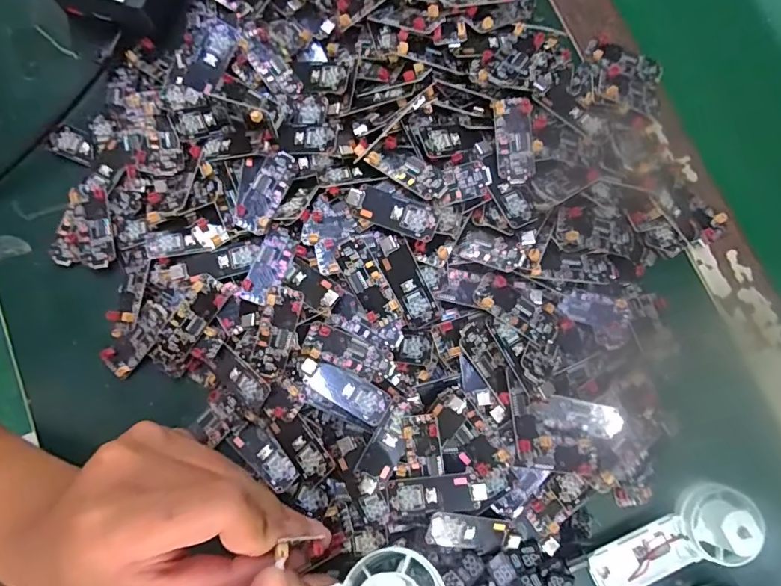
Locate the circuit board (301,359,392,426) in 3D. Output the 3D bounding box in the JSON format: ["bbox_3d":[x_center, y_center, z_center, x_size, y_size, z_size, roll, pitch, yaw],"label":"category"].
[{"bbox_3d":[-0.025,0.052,0.255,0.051,0.004,0.018,30,79,3],"label":"circuit board"}]

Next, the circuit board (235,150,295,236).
[{"bbox_3d":[-0.072,-0.059,0.267,0.021,0.006,0.050,19,79,1],"label":"circuit board"}]

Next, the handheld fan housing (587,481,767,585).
[{"bbox_3d":[0.150,0.136,0.245,0.086,0.025,0.032,-28,82,-8],"label":"handheld fan housing"}]

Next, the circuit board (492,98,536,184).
[{"bbox_3d":[0.068,-0.083,0.258,0.019,0.009,0.050,-1,79,-3],"label":"circuit board"}]

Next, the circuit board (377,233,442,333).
[{"bbox_3d":[0.008,-0.006,0.254,0.019,0.005,0.051,-26,83,12],"label":"circuit board"}]

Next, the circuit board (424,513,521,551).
[{"bbox_3d":[0.045,0.130,0.251,0.052,0.007,0.018,12,77,-11],"label":"circuit board"}]

